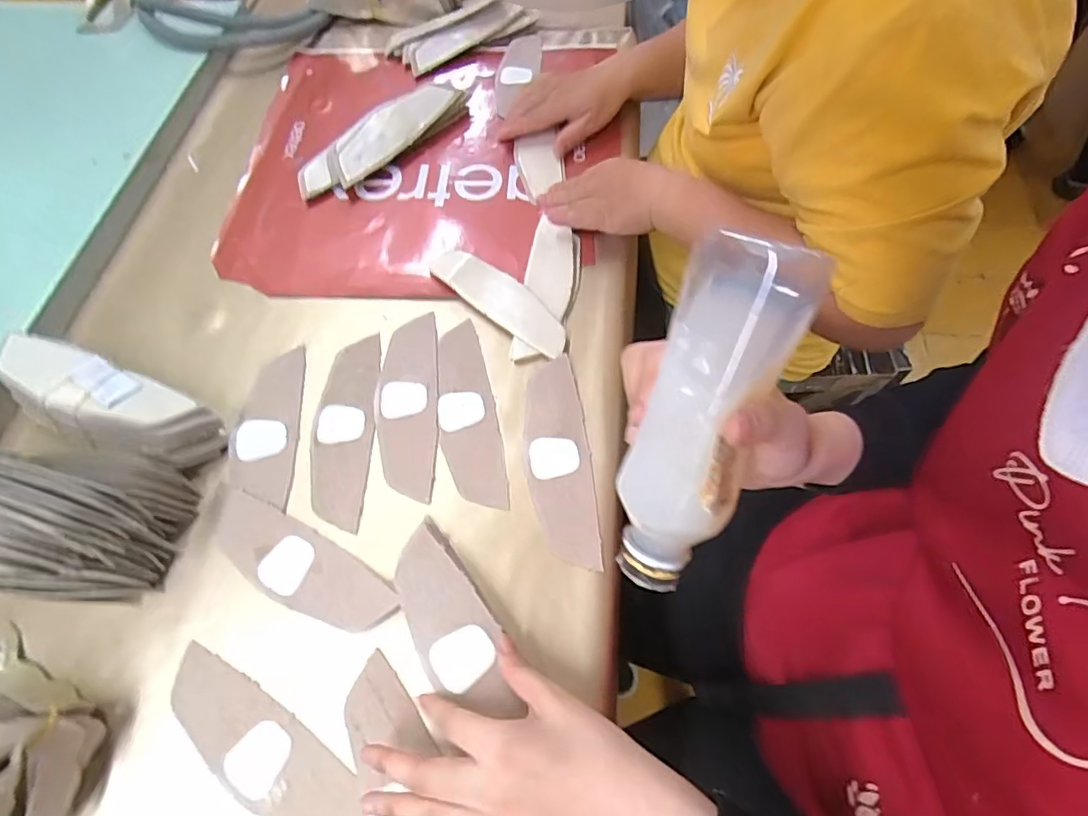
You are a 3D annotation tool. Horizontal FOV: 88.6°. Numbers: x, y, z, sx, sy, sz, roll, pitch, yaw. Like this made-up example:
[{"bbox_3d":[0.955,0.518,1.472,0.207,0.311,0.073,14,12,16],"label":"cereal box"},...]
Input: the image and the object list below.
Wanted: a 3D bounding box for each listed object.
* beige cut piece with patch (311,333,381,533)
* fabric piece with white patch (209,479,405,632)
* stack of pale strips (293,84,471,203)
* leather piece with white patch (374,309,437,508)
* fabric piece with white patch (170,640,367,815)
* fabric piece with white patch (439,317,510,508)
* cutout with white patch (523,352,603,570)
[{"bbox_3d":[-0.169,0.015,0.473,0.050,0.008,0.172,-3,65,3],"label":"beige cut piece with patch"},{"bbox_3d":[-0.188,0.116,0.418,0.168,0.007,0.053,25,66,13],"label":"fabric piece with white patch"},{"bbox_3d":[-0.180,-0.304,0.625,0.061,0.034,0.222,40,70,19],"label":"stack of pale strips"},{"bbox_3d":[-0.118,-0.006,0.482,0.050,0.006,0.173,-5,63,-1],"label":"leather piece with white patch"},{"bbox_3d":[-0.184,0.223,0.362,0.163,0.005,0.051,33,66,15],"label":"fabric piece with white patch"},{"bbox_3d":[-0.066,0.002,0.478,0.048,0.006,0.174,-10,63,-4],"label":"fabric piece with white patch"},{"bbox_3d":[0.011,0.040,0.455,0.052,0.005,0.174,-6,64,1],"label":"cutout with white patch"}]

